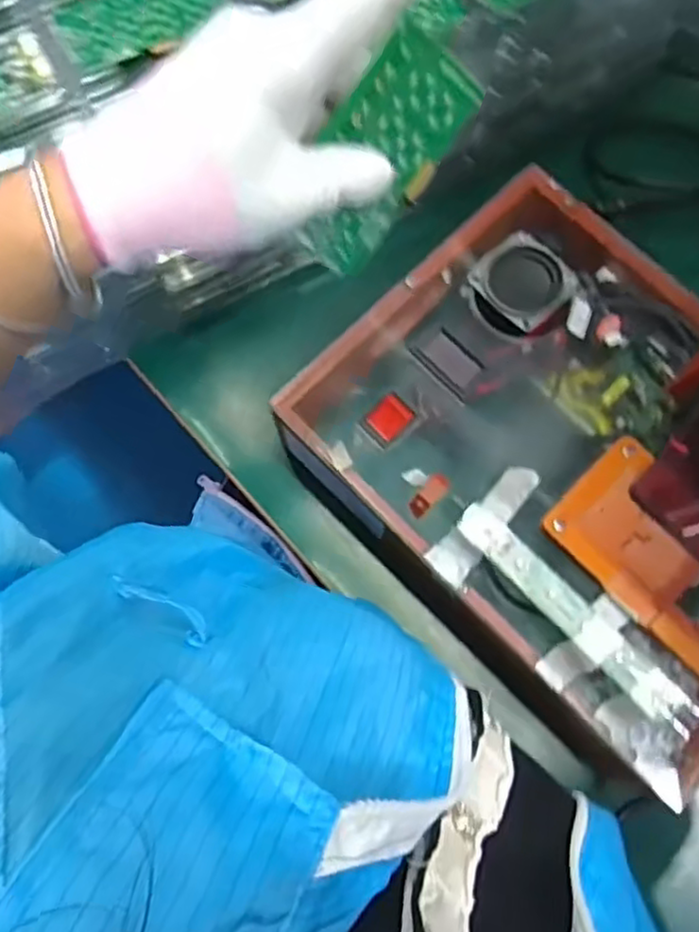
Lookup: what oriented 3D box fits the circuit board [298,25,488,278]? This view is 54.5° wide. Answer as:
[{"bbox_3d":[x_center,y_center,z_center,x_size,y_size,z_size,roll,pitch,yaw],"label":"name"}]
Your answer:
[{"bbox_3d":[0.011,-0.127,0.282,0.089,0.047,0.005,-48,35,21],"label":"circuit board"}]

